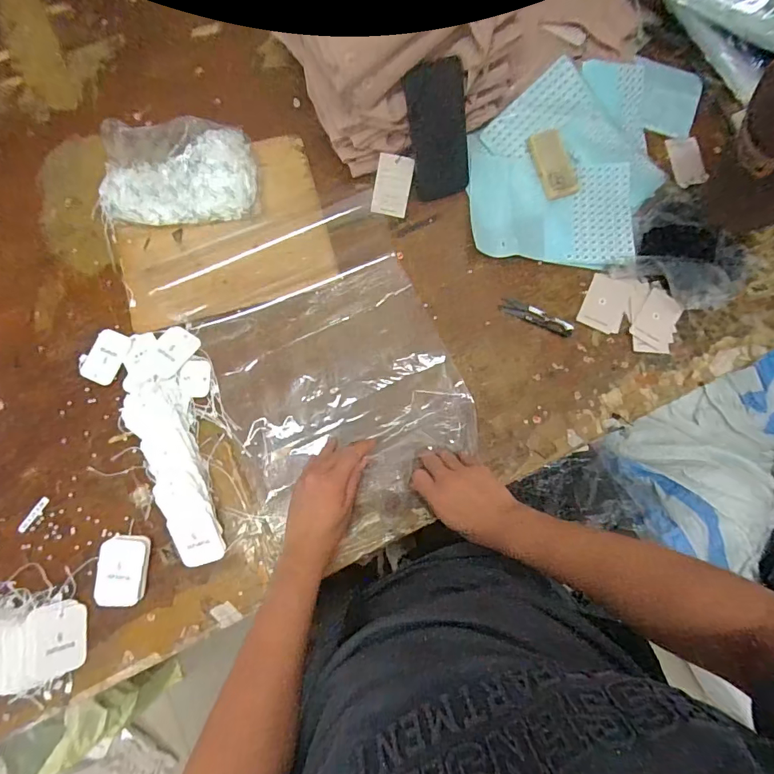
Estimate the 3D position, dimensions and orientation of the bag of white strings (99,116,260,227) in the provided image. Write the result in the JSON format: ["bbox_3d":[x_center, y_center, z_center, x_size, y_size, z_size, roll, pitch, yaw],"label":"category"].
[{"bbox_3d":[-0.285,-0.283,0.572,0.214,0.100,0.114,-13,81,-4],"label":"bag of white strings"}]

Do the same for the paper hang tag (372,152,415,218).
[{"bbox_3d":[0.008,-0.283,0.617,0.050,0.006,0.077,13,103,7],"label":"paper hang tag"}]

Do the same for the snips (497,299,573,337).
[{"bbox_3d":[0.207,-0.097,0.605,0.102,0.009,0.024,23,80,2],"label":"snips"}]

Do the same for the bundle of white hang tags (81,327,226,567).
[{"bbox_3d":[-0.265,0.052,0.554,0.135,0.031,0.315,-32,83,-7],"label":"bundle of white hang tags"}]

